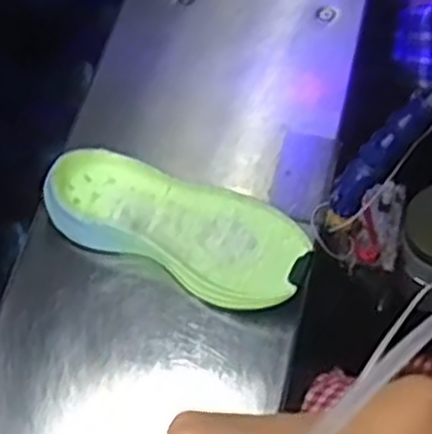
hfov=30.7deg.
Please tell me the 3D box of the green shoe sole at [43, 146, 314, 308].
[{"bbox_3d":[-0.034,0.006,0.641,0.212,0.047,0.091,24,61,16],"label":"green shoe sole"}]

